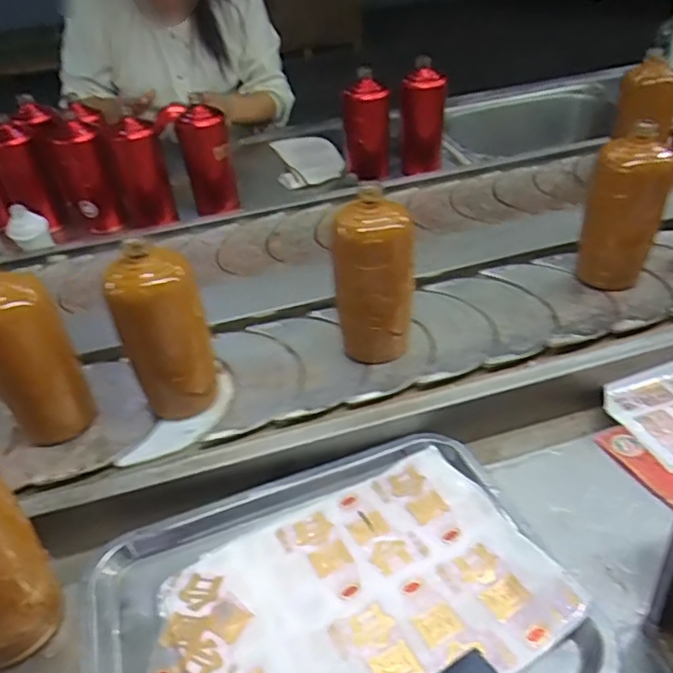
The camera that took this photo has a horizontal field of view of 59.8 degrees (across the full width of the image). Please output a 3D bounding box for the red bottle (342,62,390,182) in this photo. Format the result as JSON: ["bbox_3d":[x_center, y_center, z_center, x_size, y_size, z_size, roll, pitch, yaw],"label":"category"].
[{"bbox_3d":[0.049,-0.347,0.973,0.074,0.176,0.061,-3,36,4],"label":"red bottle"}]

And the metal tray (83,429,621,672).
[{"bbox_3d":[-0.007,0.197,0.439,0.343,0.033,0.260,-17,38,-14],"label":"metal tray"}]

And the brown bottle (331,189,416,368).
[{"bbox_3d":[0.040,-0.055,0.602,0.066,0.177,0.062,16,42,27],"label":"brown bottle"}]

